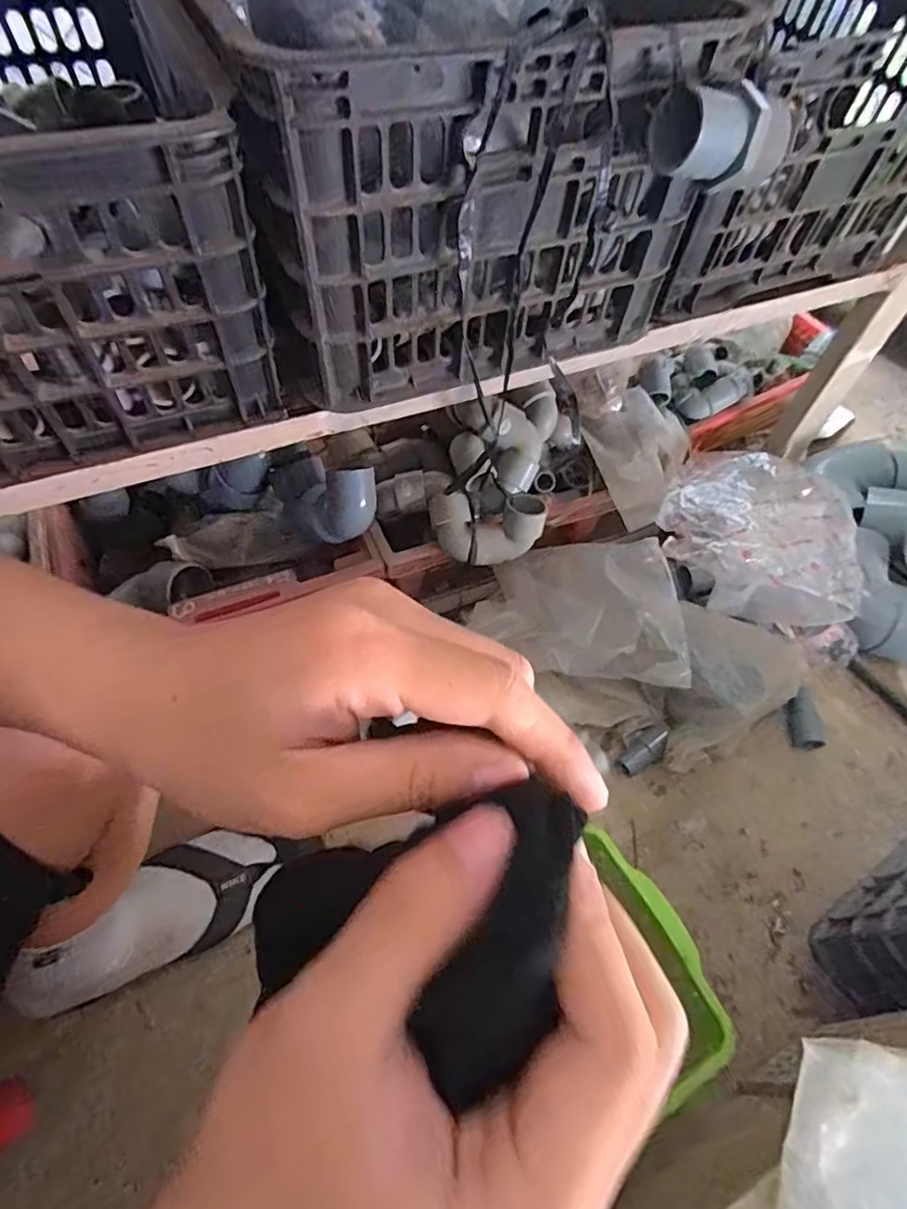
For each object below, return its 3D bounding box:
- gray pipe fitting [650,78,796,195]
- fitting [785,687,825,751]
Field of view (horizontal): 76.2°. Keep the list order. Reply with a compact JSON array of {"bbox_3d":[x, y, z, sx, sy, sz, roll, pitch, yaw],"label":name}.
[{"bbox_3d":[0.156,-0.278,0.346,0.066,0.046,0.045,-6,55,-10],"label":"gray pipe fitting"},{"bbox_3d":[0.436,0.142,0.721,0.030,0.029,0.073,3,70,-4],"label":"fitting"}]

